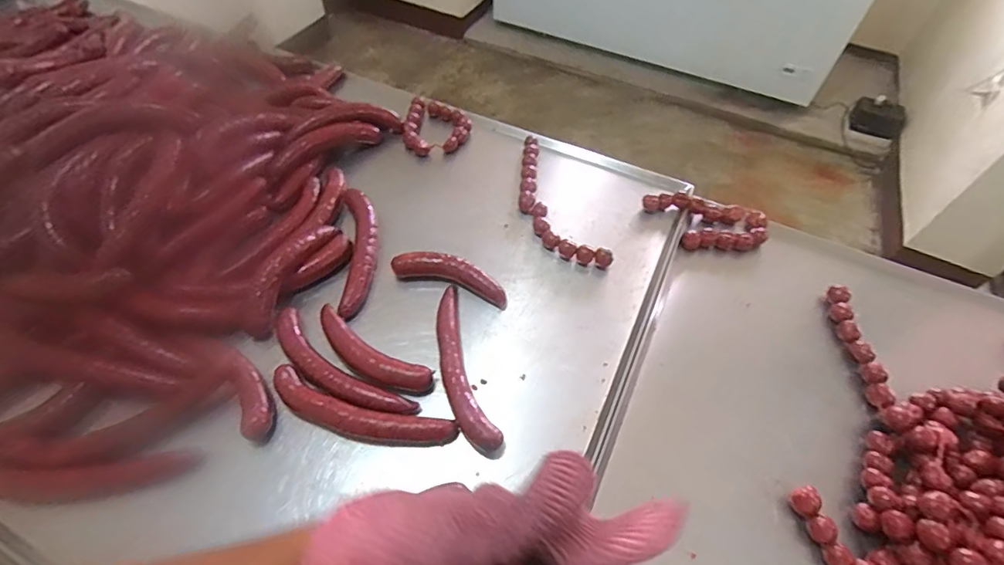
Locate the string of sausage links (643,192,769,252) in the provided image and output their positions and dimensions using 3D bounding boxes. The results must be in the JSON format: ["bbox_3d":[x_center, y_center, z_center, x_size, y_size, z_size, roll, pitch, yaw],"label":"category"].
[{"bbox_3d":[0.416,-0.123,0.977,0.236,0.038,0.136,-3,54,-5],"label":"string of sausage links"}]

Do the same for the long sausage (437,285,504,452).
[{"bbox_3d":[-0.067,0.127,0.751,0.057,0.044,0.279,-13,56,-12],"label":"long sausage"}]

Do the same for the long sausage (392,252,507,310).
[{"bbox_3d":[-0.090,-0.012,0.863,0.216,0.039,0.064,17,55,9],"label":"long sausage"}]

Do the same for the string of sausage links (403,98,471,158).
[{"bbox_3d":[-0.150,-0.365,1.121,0.151,0.027,0.179,2,54,-2],"label":"string of sausage links"}]

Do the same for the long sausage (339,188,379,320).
[{"bbox_3d":[-0.264,-0.060,0.888,0.069,0.048,0.285,-5,55,-7],"label":"long sausage"}]

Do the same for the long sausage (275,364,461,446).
[{"bbox_3d":[-0.205,0.194,0.698,0.280,0.030,0.064,15,55,8],"label":"long sausage"}]

